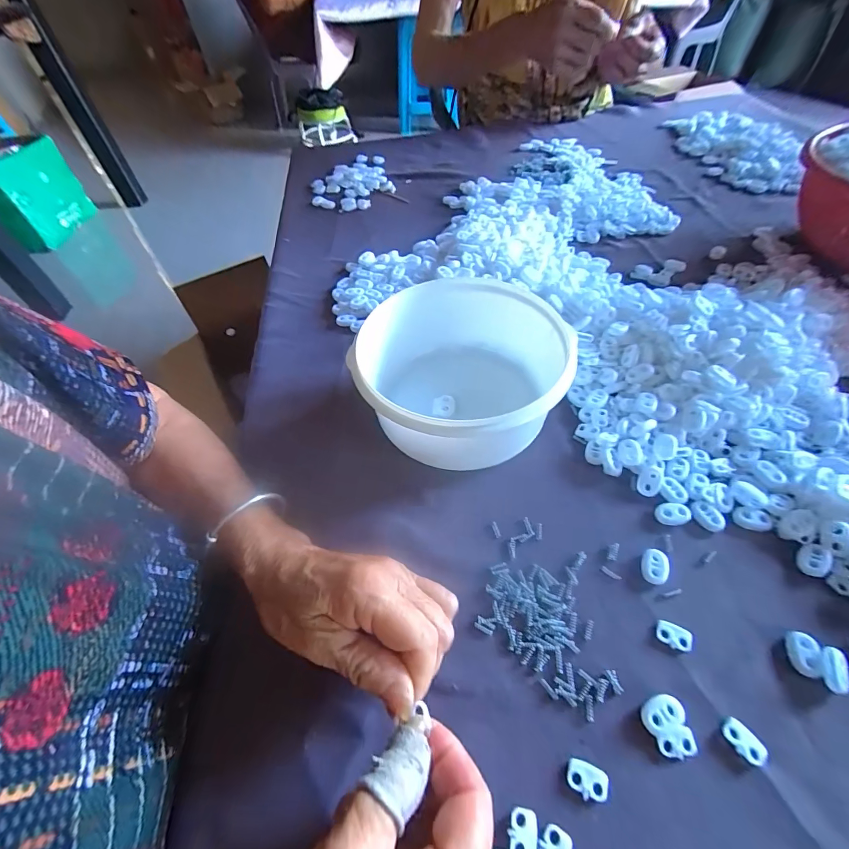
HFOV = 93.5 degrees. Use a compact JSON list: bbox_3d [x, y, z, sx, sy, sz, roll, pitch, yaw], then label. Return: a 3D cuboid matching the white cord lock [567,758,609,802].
[{"bbox_3d":[0.082,0.179,0.200,0.019,0.004,0.014,14,55,15],"label":"white cord lock"}]

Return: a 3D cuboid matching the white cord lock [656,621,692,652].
[{"bbox_3d":[0.149,0.125,0.236,0.018,0.004,0.013,15,56,16],"label":"white cord lock"}]

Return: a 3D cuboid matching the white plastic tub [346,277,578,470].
[{"bbox_3d":[0.031,-0.042,0.328,0.147,0.077,0.161,-3,53,3],"label":"white plastic tub"}]

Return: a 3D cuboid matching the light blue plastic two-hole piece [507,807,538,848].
[{"bbox_3d":[0.047,0.195,0.189,0.014,0.004,0.019,1,53,6],"label":"light blue plastic two-hole piece"}]

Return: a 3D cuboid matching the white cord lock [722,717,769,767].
[{"bbox_3d":[0.164,0.163,0.204,0.013,0.004,0.020,-29,56,-16],"label":"white cord lock"}]

